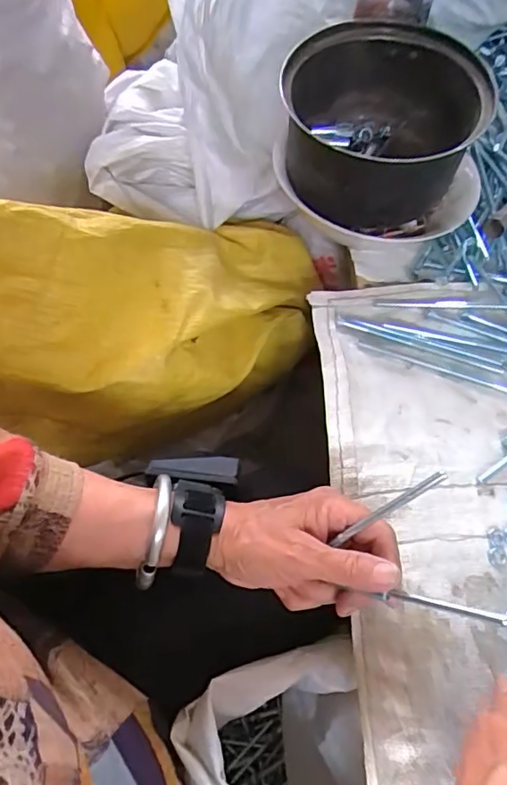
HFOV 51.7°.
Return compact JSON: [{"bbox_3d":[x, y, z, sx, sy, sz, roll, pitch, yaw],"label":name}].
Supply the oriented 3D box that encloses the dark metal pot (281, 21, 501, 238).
[{"bbox_3d":[0.113,-0.236,0.481,0.172,0.093,0.186,2,62,-3],"label":"dark metal pot"}]

